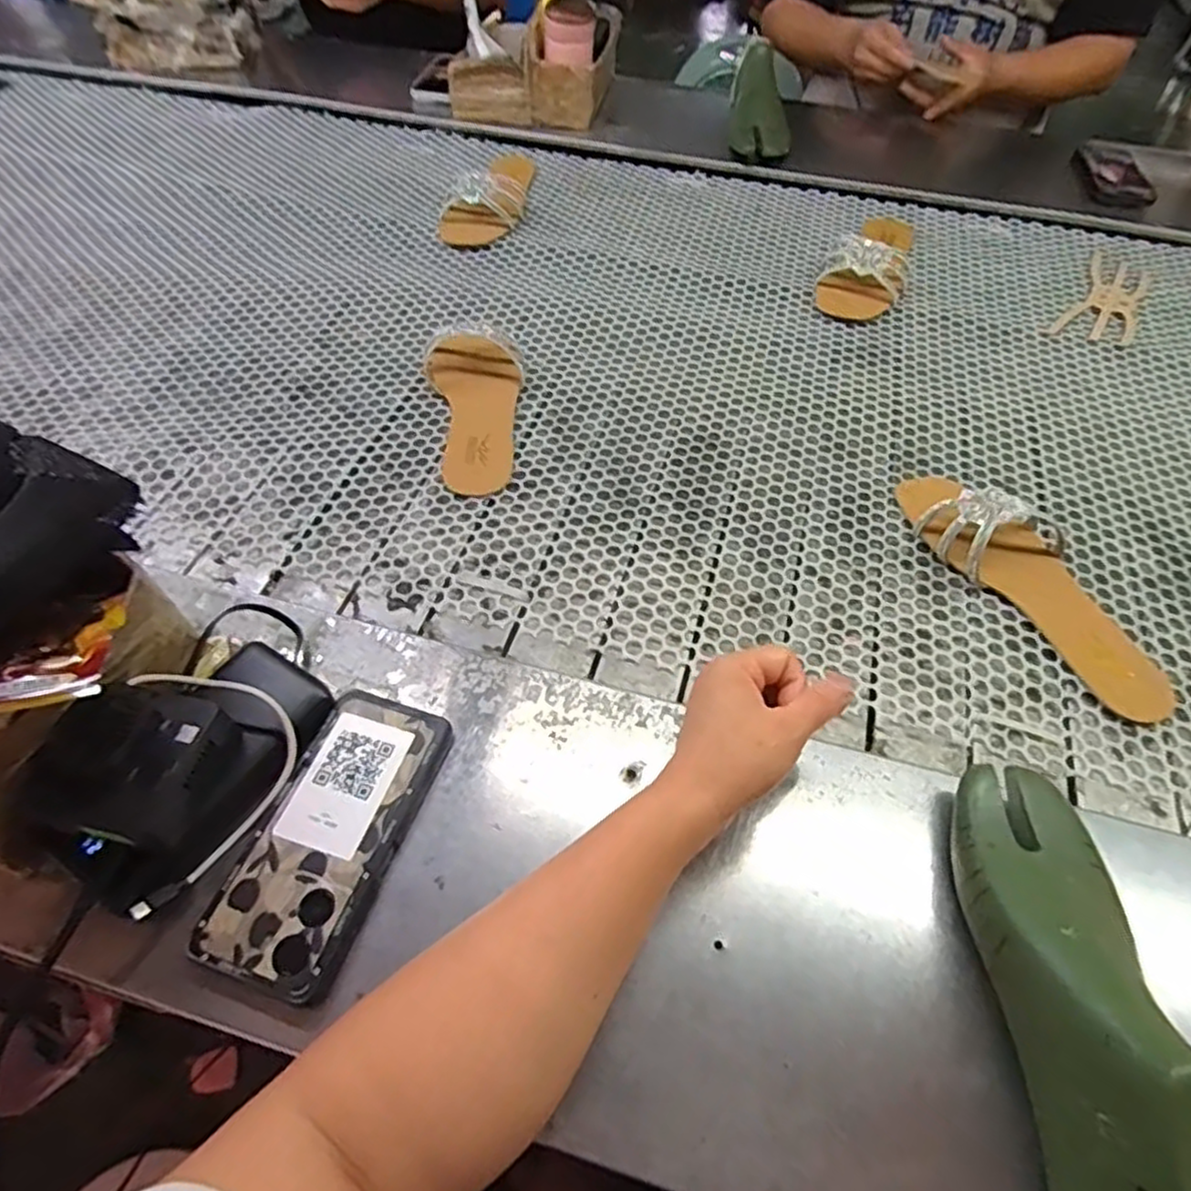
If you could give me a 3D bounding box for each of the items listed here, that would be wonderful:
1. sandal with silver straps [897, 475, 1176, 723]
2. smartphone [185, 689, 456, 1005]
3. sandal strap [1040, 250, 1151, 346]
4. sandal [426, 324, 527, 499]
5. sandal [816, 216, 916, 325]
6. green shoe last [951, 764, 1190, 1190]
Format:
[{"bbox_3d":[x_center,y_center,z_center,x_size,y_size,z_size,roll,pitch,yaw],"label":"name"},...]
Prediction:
[{"bbox_3d":[0.349,-0.025,0.548,0.107,0.049,0.250,-19,56,-15],"label":"sandal with silver straps"},{"bbox_3d":[-0.147,0.132,0.400,0.076,0.014,0.162,17,55,9],"label":"smartphone"},{"bbox_3d":[0.583,-0.335,0.804,0.079,0.005,0.199,33,59,21],"label":"sandal strap"},{"bbox_3d":[-0.107,-0.177,0.651,0.090,0.037,0.195,-7,54,-7],"label":"sandal"},{"bbox_3d":[0.325,-0.404,0.824,0.090,0.048,0.233,22,56,14],"label":"sandal"},{"bbox_3d":[0.228,0.188,0.323,0.076,0.087,0.250,6,54,1],"label":"green shoe last"}]

